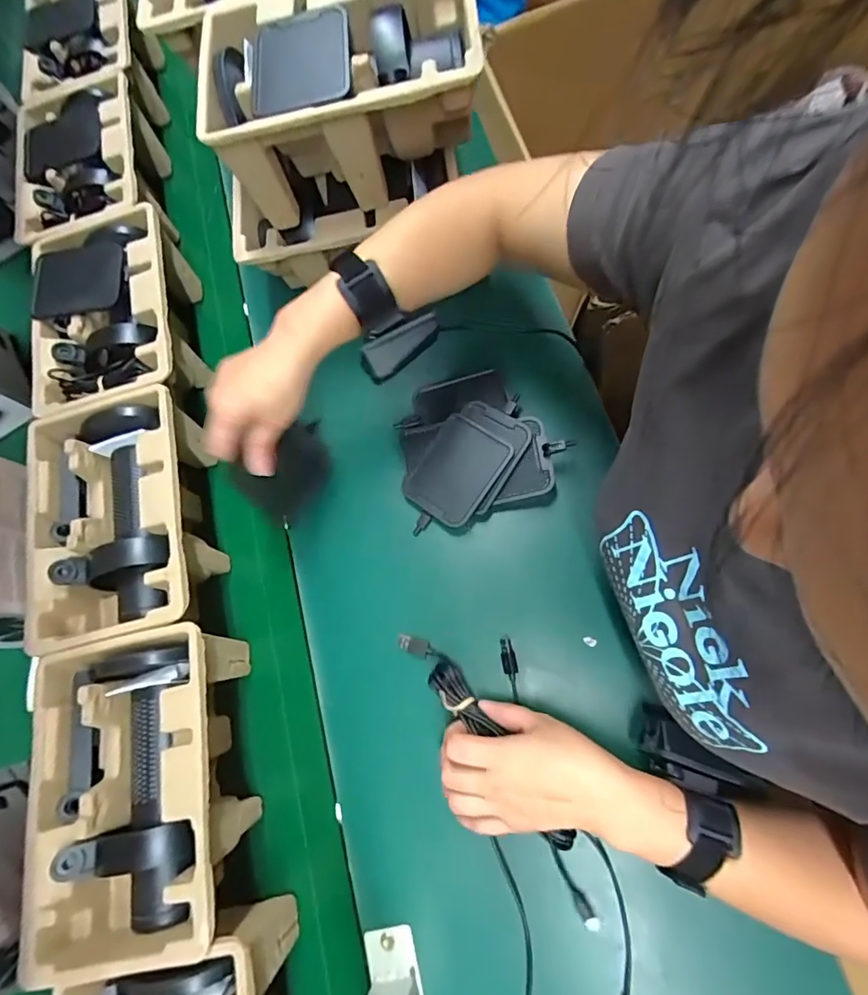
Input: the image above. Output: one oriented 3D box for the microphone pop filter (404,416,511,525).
[{"bbox_3d":[0.021,-0.028,0.490,0.079,0.004,0.098,35,87,24],"label":"microphone pop filter"}]

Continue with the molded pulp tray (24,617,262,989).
[{"bbox_3d":[-0.240,0.232,0.413,0.149,0.093,0.230,-12,71,-2],"label":"molded pulp tray"}]

